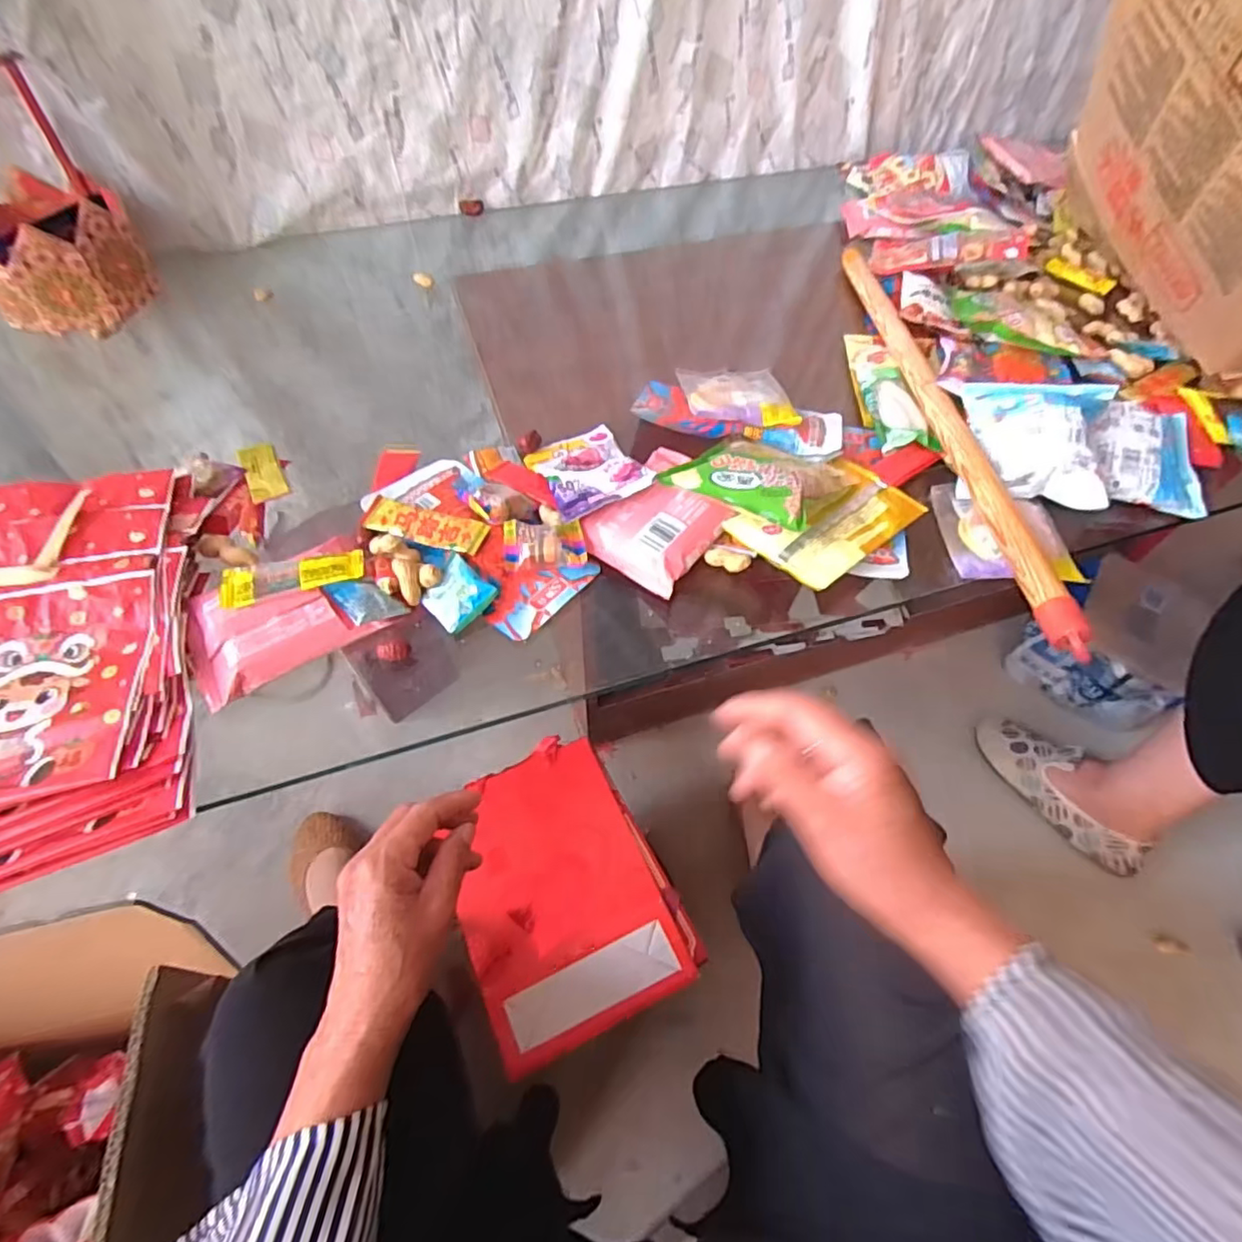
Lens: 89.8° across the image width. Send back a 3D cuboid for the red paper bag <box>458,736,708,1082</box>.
[{"bbox_3d":[-0.064,0.260,0.622,0.197,0.030,0.264,-23,58,-16],"label":"red paper bag"}]

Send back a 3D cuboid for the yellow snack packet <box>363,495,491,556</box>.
[{"bbox_3d":[-0.162,-0.079,0.514,0.101,0.009,0.034,15,56,9],"label":"yellow snack packet"}]

